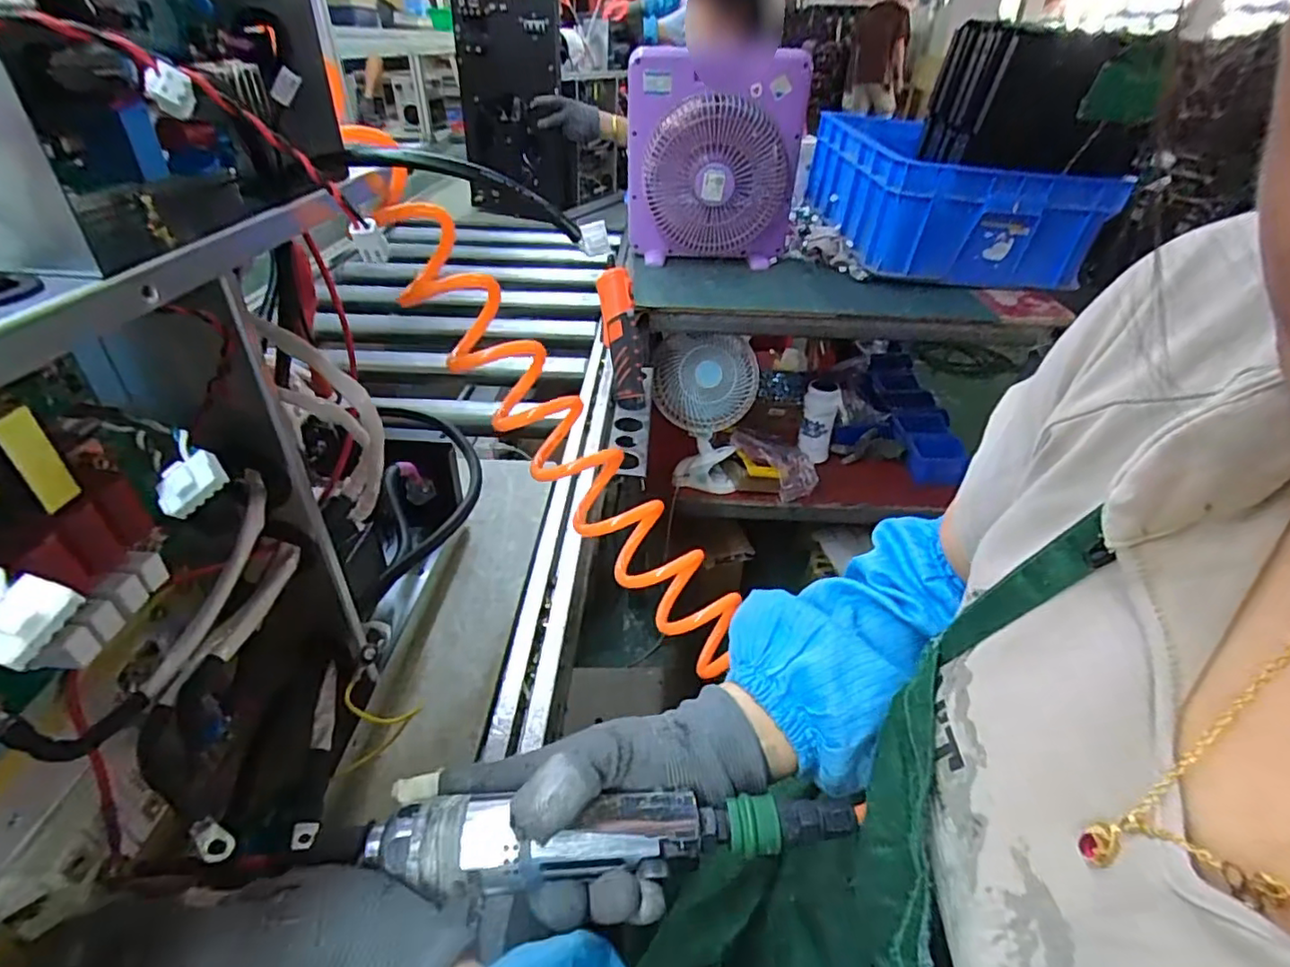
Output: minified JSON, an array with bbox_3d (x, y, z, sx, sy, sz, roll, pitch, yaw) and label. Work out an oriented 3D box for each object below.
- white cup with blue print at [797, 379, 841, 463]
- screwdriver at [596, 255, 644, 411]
[{"bbox_3d":[0.378,-0.126,1.355,0.074,0.167,0.057,19,40,23],"label":"white cup with blue print"},{"bbox_3d":[-0.032,-0.197,0.861,0.050,0.180,0.043,-9,12,-4],"label":"screwdriver"}]

